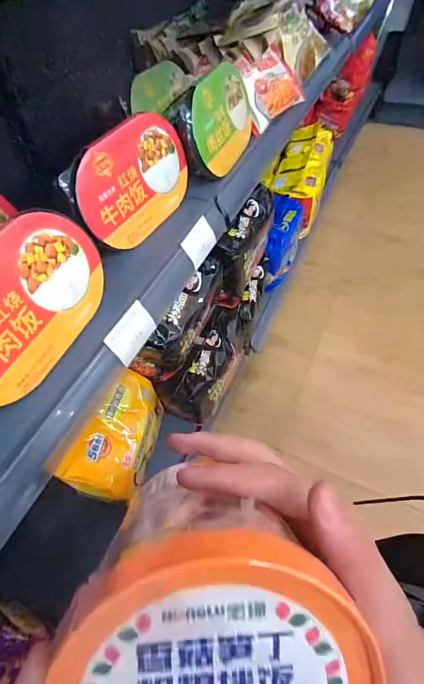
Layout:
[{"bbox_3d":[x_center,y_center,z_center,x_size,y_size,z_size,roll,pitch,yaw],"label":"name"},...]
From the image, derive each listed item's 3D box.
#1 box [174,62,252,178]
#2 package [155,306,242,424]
[{"bbox_3d":[-0.006,-0.366,0.592,0.072,0.128,0.208,5,54,33],"label":"box"},{"bbox_3d":[-0.010,0.049,0.712,0.097,0.119,0.205,26,60,21],"label":"package"}]

